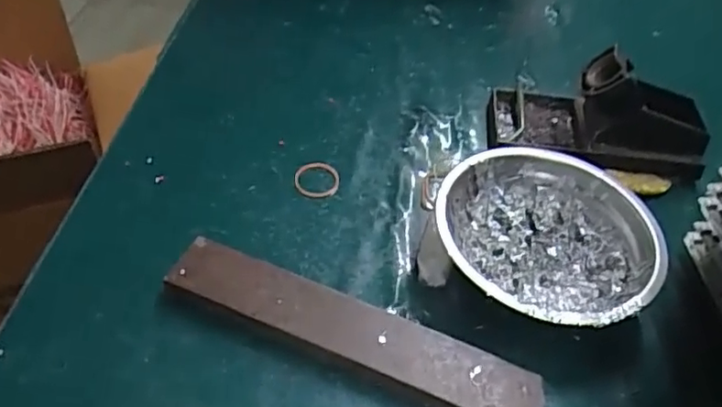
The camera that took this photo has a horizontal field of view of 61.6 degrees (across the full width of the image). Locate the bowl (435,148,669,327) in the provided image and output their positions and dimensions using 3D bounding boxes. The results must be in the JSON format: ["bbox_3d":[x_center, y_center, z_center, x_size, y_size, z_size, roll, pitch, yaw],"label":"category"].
[{"bbox_3d":[0.105,0.024,0.351,0.122,0.038,0.120,3,46,-3],"label":"bowl"}]

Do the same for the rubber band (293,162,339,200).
[{"bbox_3d":[-0.030,-0.017,0.408,0.030,0.005,0.034,2,46,-3],"label":"rubber band"}]

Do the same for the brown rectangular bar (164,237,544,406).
[{"bbox_3d":[-0.006,0.067,0.319,0.200,0.018,0.034,19,48,13],"label":"brown rectangular bar"}]

